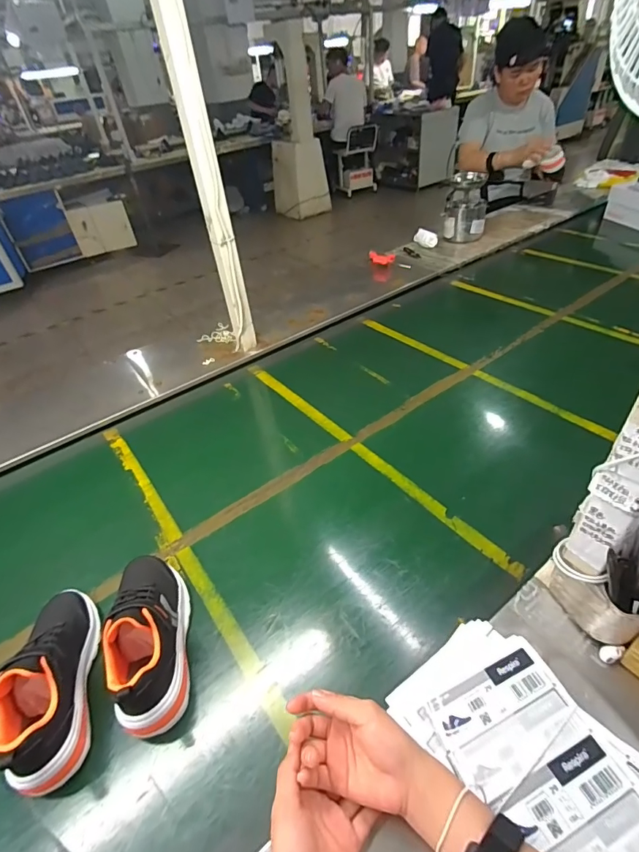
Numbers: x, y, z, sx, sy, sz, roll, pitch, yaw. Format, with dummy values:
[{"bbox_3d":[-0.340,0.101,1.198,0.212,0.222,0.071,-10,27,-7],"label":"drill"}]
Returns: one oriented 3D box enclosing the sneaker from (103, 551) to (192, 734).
[{"bbox_3d":[-0.211,0.250,0.516,0.075,0.106,0.213,-16,44,-10],"label":"sneaker"}]

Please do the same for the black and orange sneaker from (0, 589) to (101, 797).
[{"bbox_3d":[-0.316,0.284,0.483,0.066,0.093,0.208,-15,44,-9],"label":"black and orange sneaker"}]

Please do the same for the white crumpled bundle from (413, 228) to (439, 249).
[{"bbox_3d":[0.379,-0.667,1.475,0.035,0.048,0.094,-28,45,-21],"label":"white crumpled bundle"}]

